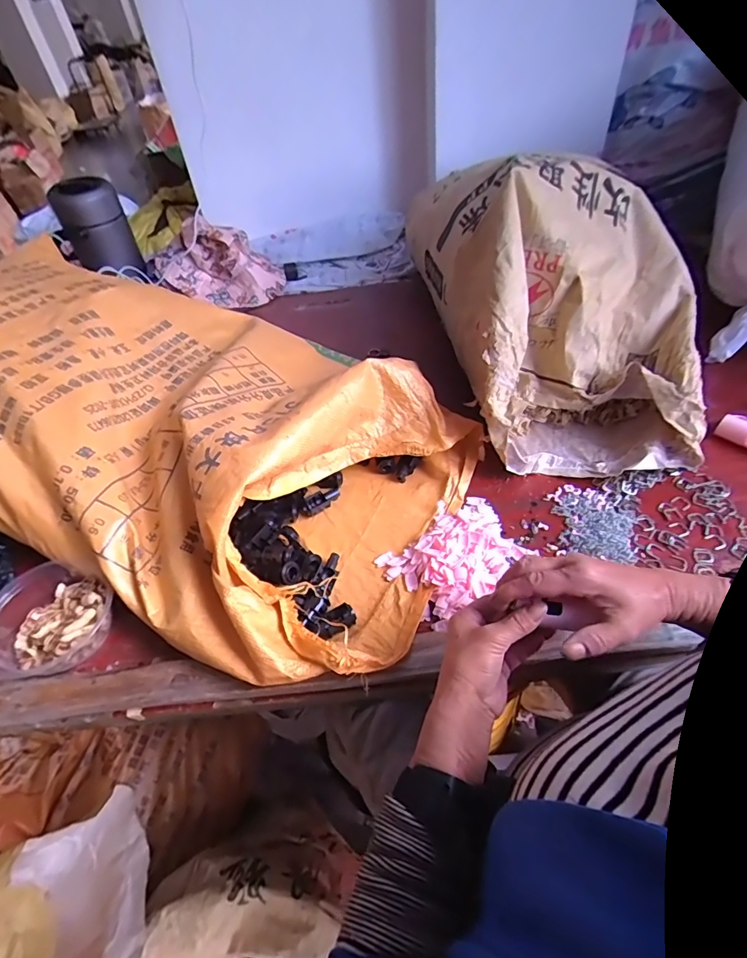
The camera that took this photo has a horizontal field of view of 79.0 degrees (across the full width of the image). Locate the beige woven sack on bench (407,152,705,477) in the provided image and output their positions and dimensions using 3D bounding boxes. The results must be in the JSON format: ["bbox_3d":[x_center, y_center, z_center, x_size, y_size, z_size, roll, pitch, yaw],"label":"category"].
[{"bbox_3d":[0.290,-0.312,0.727,0.348,0.270,0.624,-8,48,0],"label":"beige woven sack on bench"}]

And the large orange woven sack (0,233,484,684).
[{"bbox_3d":[-0.250,-0.085,0.631,0.765,0.188,0.497,17,52,21],"label":"large orange woven sack"}]

